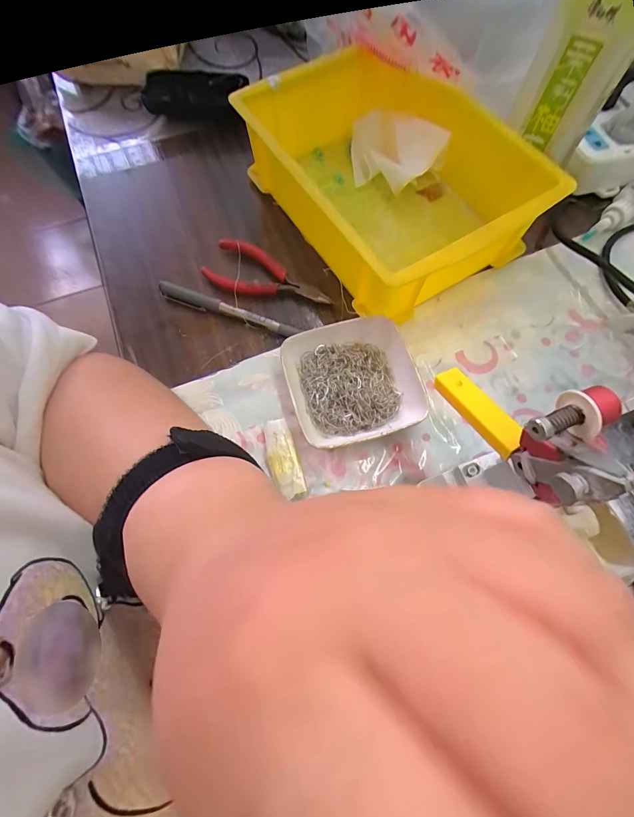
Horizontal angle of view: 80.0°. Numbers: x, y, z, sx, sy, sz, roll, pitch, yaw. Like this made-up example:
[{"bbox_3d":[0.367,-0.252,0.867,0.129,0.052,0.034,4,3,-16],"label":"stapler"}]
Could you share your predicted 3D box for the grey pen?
[{"bbox_3d":[-0.078,-0.085,0.327,0.127,0.011,0.012,20,70,8],"label":"grey pen"}]

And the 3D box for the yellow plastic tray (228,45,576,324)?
[{"bbox_3d":[0.062,-0.206,0.336,0.177,0.079,0.232,-29,72,-10],"label":"yellow plastic tray"}]

